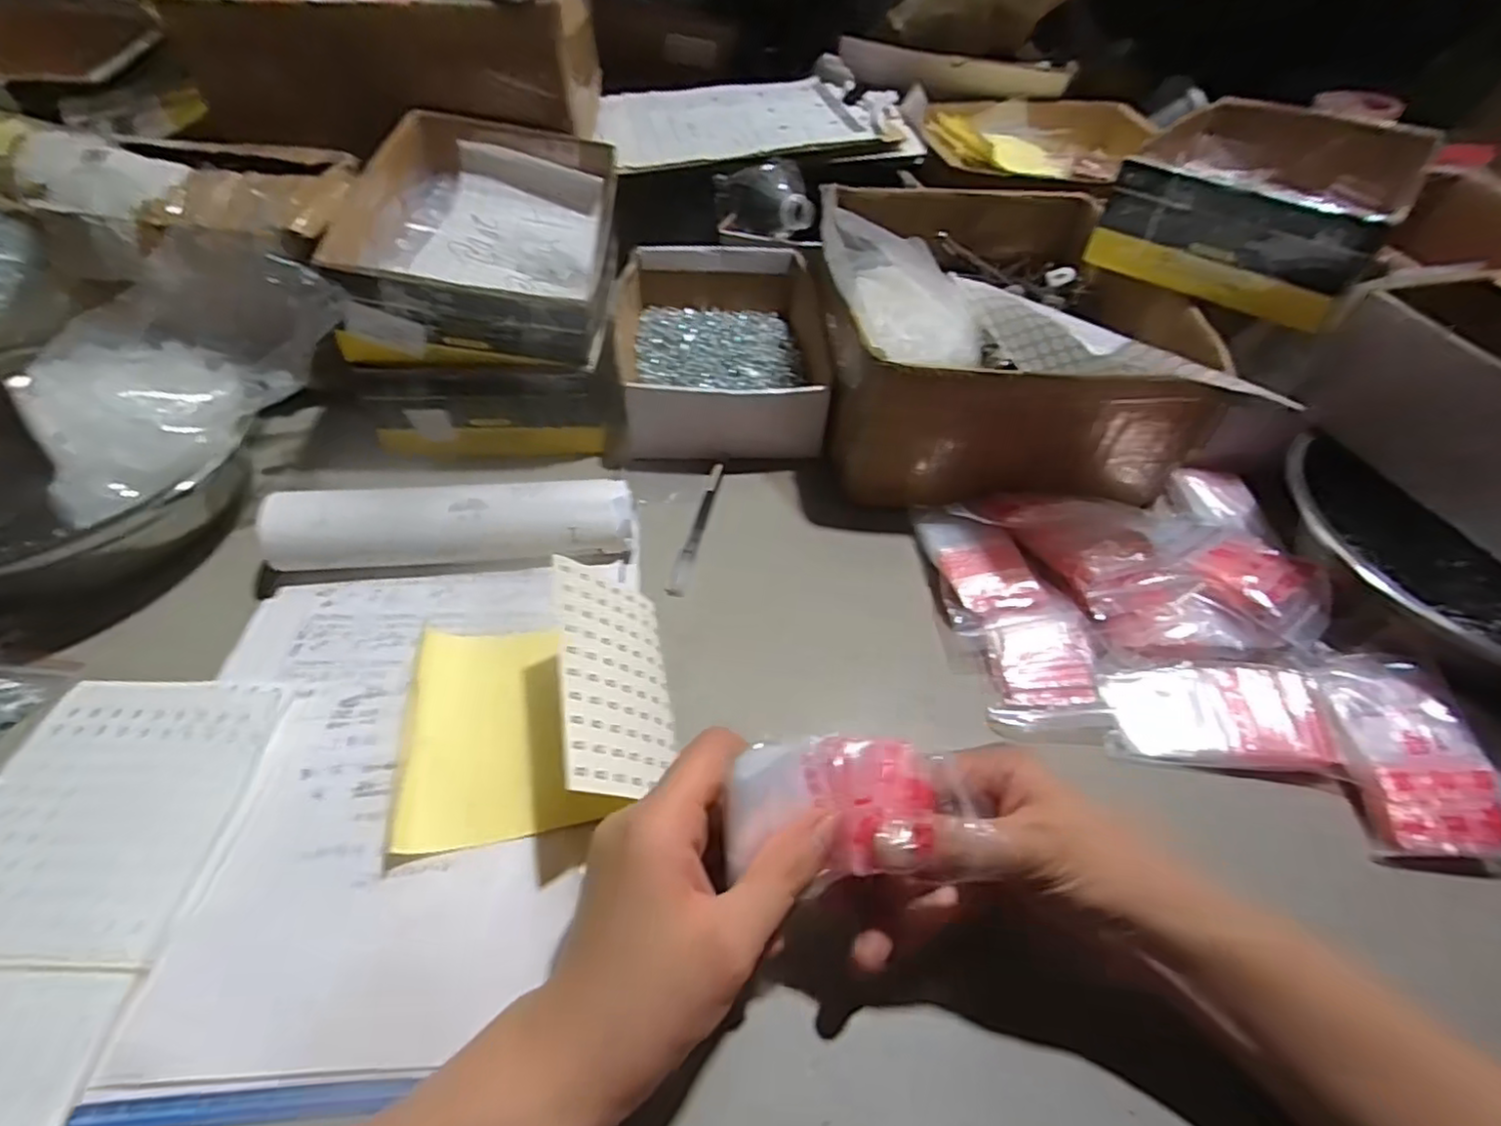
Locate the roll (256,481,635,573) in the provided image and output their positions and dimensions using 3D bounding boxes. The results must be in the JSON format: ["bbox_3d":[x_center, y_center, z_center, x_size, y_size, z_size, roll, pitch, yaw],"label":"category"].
[{"bbox_3d":[-0.185,-0.018,0.427,0.215,0.049,0.046,-5,48,-8],"label":"roll"}]

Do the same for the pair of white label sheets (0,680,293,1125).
[{"bbox_3d":[-0.313,0.156,0.287,0.127,0.010,0.238,4,48,0],"label":"pair of white label sheets"}]

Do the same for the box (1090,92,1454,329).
[{"bbox_3d":[0.428,-0.307,0.577,0.188,0.093,0.284,33,54,24],"label":"box"}]

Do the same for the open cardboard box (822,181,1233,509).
[{"bbox_3d":[0.197,-0.201,0.572,0.264,0.119,0.346,4,48,0],"label":"open cardboard box"}]

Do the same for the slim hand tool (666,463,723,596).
[{"bbox_3d":[-0.038,-0.026,0.479,0.012,0.011,0.120,10,48,6],"label":"slim hand tool"}]

